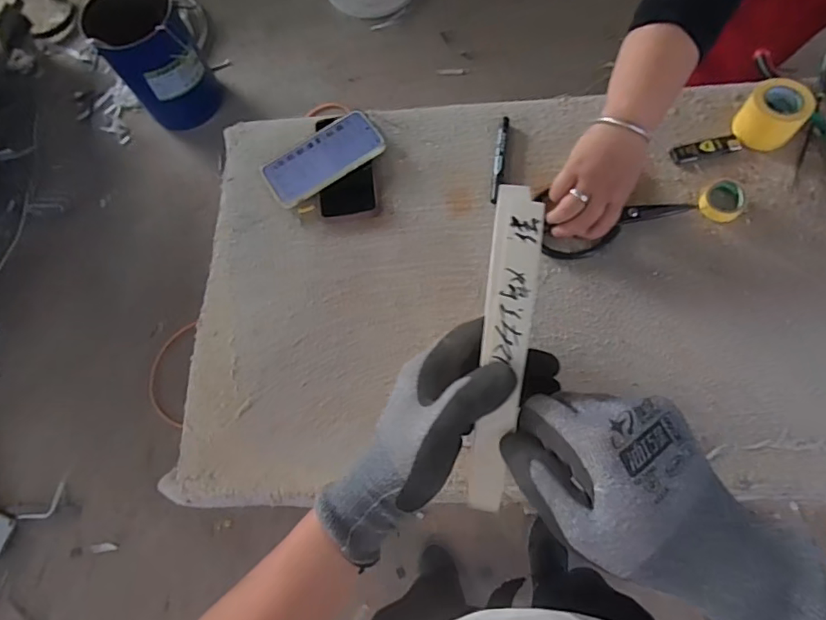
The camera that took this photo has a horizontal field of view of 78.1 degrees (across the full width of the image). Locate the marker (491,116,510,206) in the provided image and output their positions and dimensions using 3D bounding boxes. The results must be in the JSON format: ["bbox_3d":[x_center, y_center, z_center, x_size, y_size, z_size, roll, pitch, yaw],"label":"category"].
[{"bbox_3d":[0.113,-0.197,0.660,0.014,0.012,0.134,7,71,7],"label":"marker"}]

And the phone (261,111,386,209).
[{"bbox_3d":[-0.119,-0.203,0.677,0.159,0.013,0.086,-34,65,-5],"label":"phone"}]

